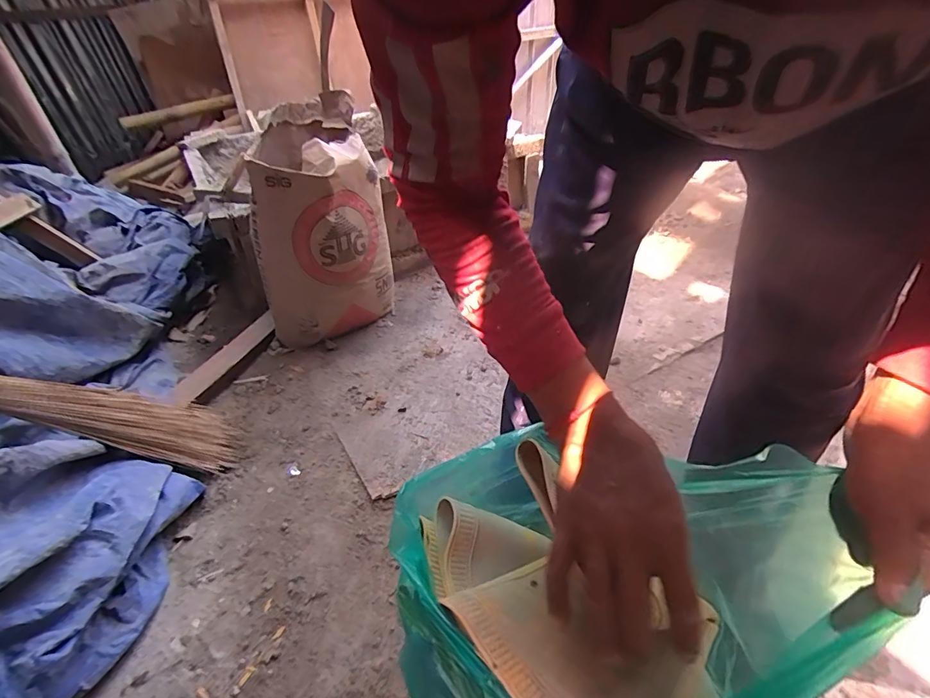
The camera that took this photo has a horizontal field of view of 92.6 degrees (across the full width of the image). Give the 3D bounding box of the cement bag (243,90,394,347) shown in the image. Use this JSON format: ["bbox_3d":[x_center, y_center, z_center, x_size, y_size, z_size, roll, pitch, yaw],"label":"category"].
[{"bbox_3d":[-0.366,-0.314,1.172,0.229,0.557,0.395,15,42,24],"label":"cement bag"}]

